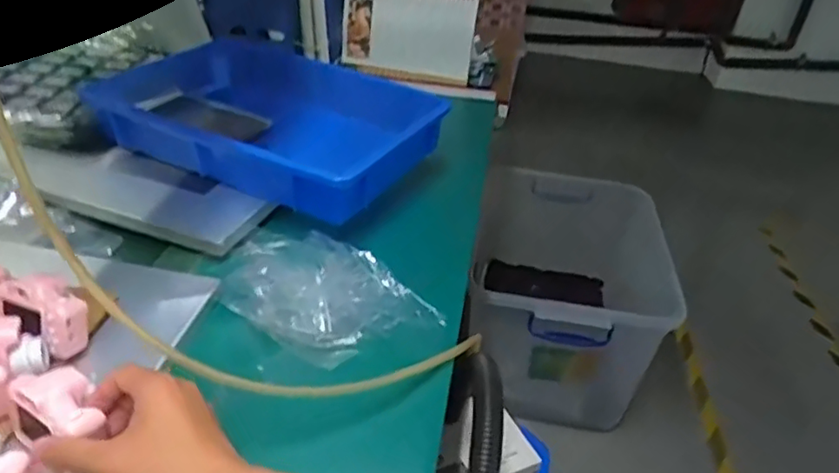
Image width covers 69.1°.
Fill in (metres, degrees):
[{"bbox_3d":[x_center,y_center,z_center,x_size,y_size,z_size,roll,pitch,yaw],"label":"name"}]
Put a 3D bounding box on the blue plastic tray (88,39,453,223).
[{"bbox_3d":[-0.213,-0.174,0.894,0.469,0.080,0.330,20,35,21],"label":"blue plastic tray"}]

